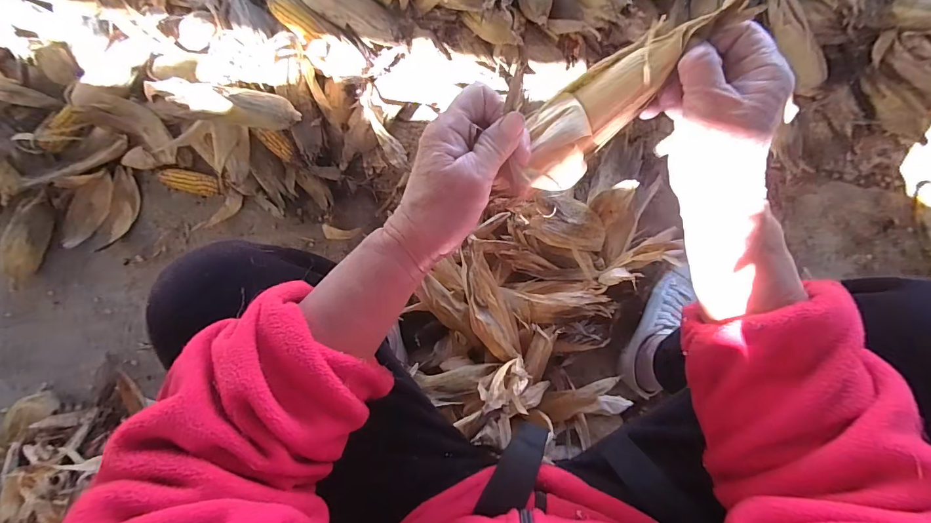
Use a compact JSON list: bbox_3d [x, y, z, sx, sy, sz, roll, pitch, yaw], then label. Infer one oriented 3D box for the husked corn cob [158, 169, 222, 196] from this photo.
[{"bbox_3d":[-0.545,-0.157,0.809,0.150,0.040,0.042,17,87,7],"label":"husked corn cob"}]

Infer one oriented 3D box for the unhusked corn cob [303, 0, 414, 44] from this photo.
[{"bbox_3d":[-0.199,-0.425,0.683,0.225,0.049,0.060,27,88,7],"label":"unhusked corn cob"}]

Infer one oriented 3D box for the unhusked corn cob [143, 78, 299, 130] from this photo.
[{"bbox_3d":[-0.441,-0.272,0.704,0.329,0.069,0.067,8,86,6],"label":"unhusked corn cob"}]

